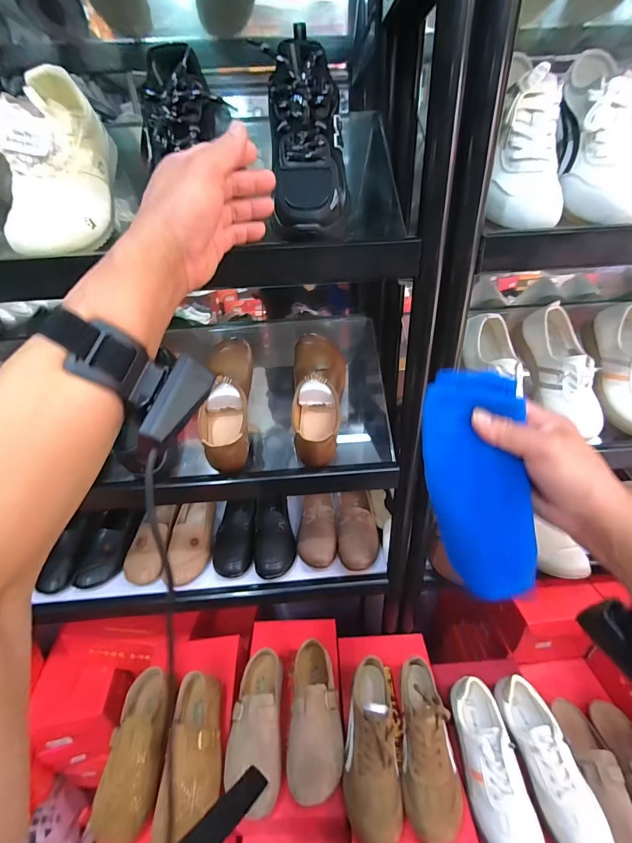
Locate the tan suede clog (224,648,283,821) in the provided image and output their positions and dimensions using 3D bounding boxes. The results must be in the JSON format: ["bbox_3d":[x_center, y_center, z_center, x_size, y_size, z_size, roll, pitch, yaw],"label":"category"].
[{"bbox_3d":[-0.103,0.508,0.607,0.086,0.062,0.212,-3,31,0],"label":"tan suede clog"}]

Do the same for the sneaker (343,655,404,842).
[{"bbox_3d":[0.091,0.516,0.586,0.082,0.077,0.233,1,31,6],"label":"sneaker"}]

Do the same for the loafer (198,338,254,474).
[{"bbox_3d":[-0.149,-0.040,0.582,0.081,0.067,0.238,-4,61,-2],"label":"loafer"}]

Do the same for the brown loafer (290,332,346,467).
[{"bbox_3d":[0.004,-0.058,0.582,0.085,0.063,0.250,-1,61,4],"label":"brown loafer"}]

